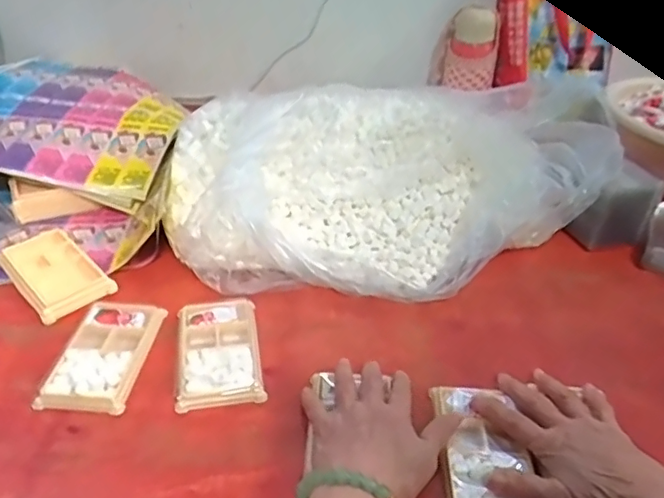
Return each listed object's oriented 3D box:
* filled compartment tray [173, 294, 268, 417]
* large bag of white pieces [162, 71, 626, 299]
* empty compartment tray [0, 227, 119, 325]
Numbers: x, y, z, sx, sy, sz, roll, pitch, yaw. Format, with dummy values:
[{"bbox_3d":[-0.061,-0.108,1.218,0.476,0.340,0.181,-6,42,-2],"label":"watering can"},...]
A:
[{"bbox_3d":[-0.111,0.096,0.558,0.079,0.014,0.131,-4,36,-11],"label":"filled compartment tray"},{"bbox_3d":[0.058,-0.099,0.718,0.491,0.142,0.313,2,35,-2],"label":"large bag of white pieces"},{"bbox_3d":[-0.315,0.024,0.646,0.081,0.015,0.144,-26,44,-35],"label":"empty compartment tray"}]

